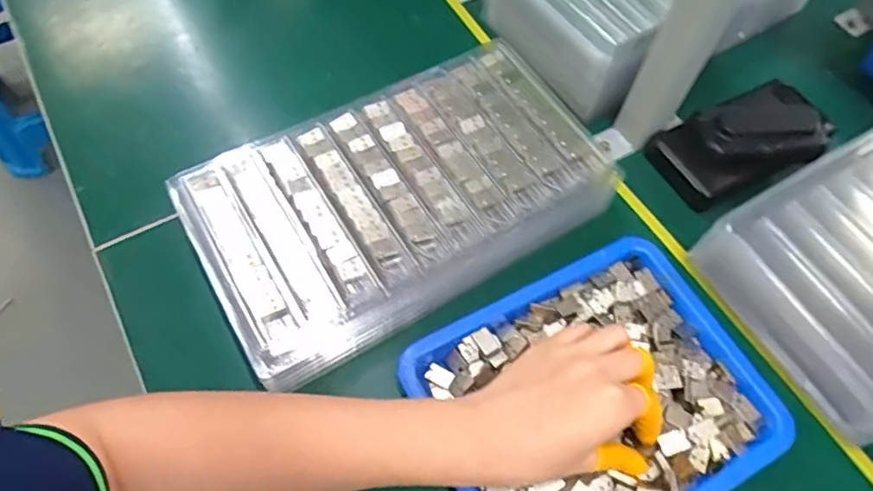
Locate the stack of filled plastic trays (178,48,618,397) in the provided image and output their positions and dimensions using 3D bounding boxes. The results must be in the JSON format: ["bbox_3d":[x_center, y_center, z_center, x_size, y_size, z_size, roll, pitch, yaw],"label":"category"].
[{"bbox_3d":[-0.027,-0.040,0.434,0.290,0.050,0.166,-30,67,-17],"label":"stack of filled plastic trays"}]

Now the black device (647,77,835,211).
[{"bbox_3d":[0.267,-0.094,0.491,0.149,0.045,0.082,-21,65,-13],"label":"black device"}]

